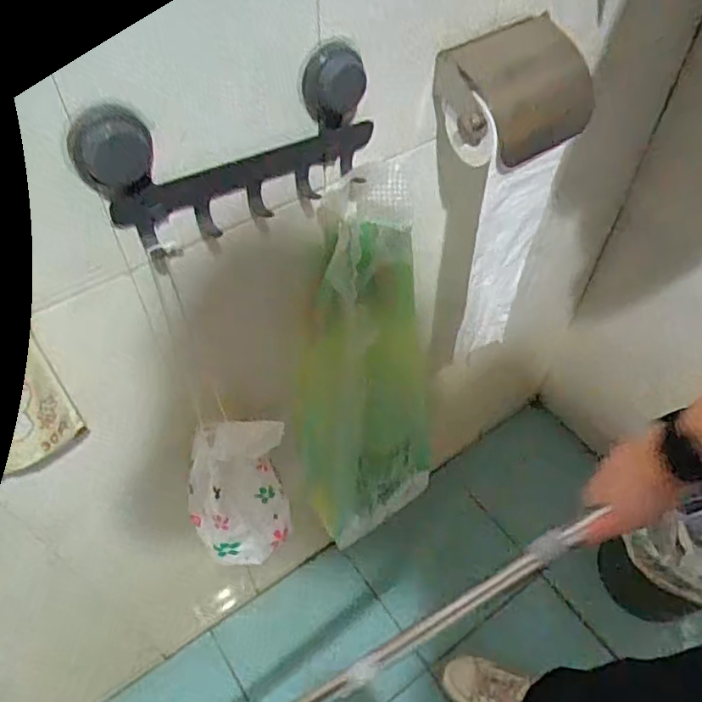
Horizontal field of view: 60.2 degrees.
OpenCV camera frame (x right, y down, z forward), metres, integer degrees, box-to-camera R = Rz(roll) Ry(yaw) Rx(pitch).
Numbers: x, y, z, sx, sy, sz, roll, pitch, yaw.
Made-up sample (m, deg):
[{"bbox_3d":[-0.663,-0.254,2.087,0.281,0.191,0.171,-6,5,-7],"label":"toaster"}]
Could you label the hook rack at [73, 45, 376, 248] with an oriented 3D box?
[{"bbox_3d":[-0.088,-0.161,0.486,0.242,0.131,0.034,-29,57,-21],"label":"hook rack"}]

